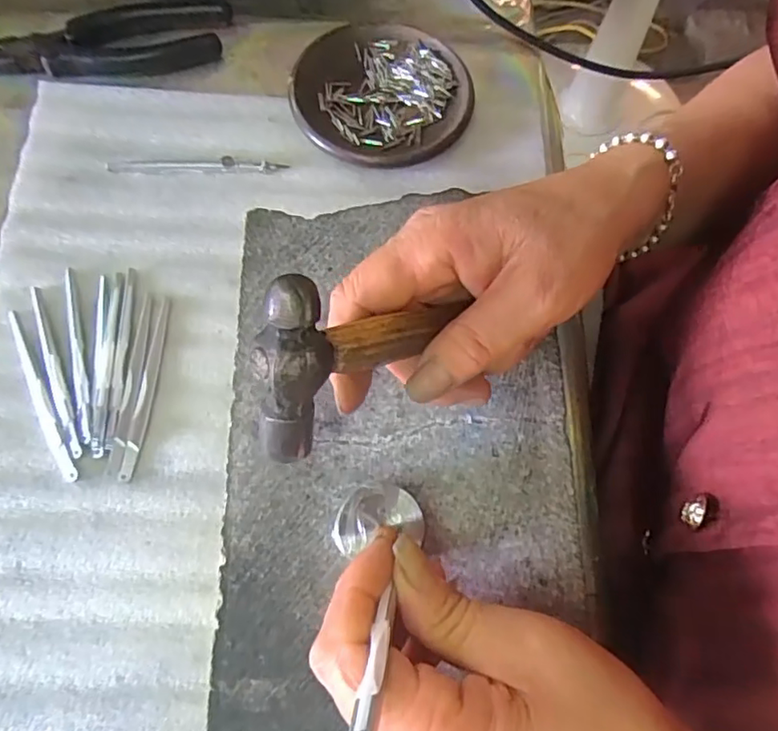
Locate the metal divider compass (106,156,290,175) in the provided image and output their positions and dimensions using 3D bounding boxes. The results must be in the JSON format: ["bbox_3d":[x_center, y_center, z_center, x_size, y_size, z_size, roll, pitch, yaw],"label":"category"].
[{"bbox_3d":[-0.120,-0.124,0.355,0.107,0.007,0.010,2,71,-2],"label":"metal divider compass"}]

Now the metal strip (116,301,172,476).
[{"bbox_3d":[-0.130,0.010,0.309,0.009,0.004,0.101,5,71,-1],"label":"metal strip"}]

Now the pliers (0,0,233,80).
[{"bbox_3d":[-0.187,-0.208,0.376,0.164,0.018,0.052,-17,73,-8],"label":"pliers"}]

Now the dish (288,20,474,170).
[{"bbox_3d":[-0.006,-0.174,0.370,0.109,0.016,0.111,1,71,-3],"label":"dish"}]

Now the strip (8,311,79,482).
[{"bbox_3d":[-0.187,0.015,0.304,0.009,0.004,0.102,-27,75,-11],"label":"strip"}]

